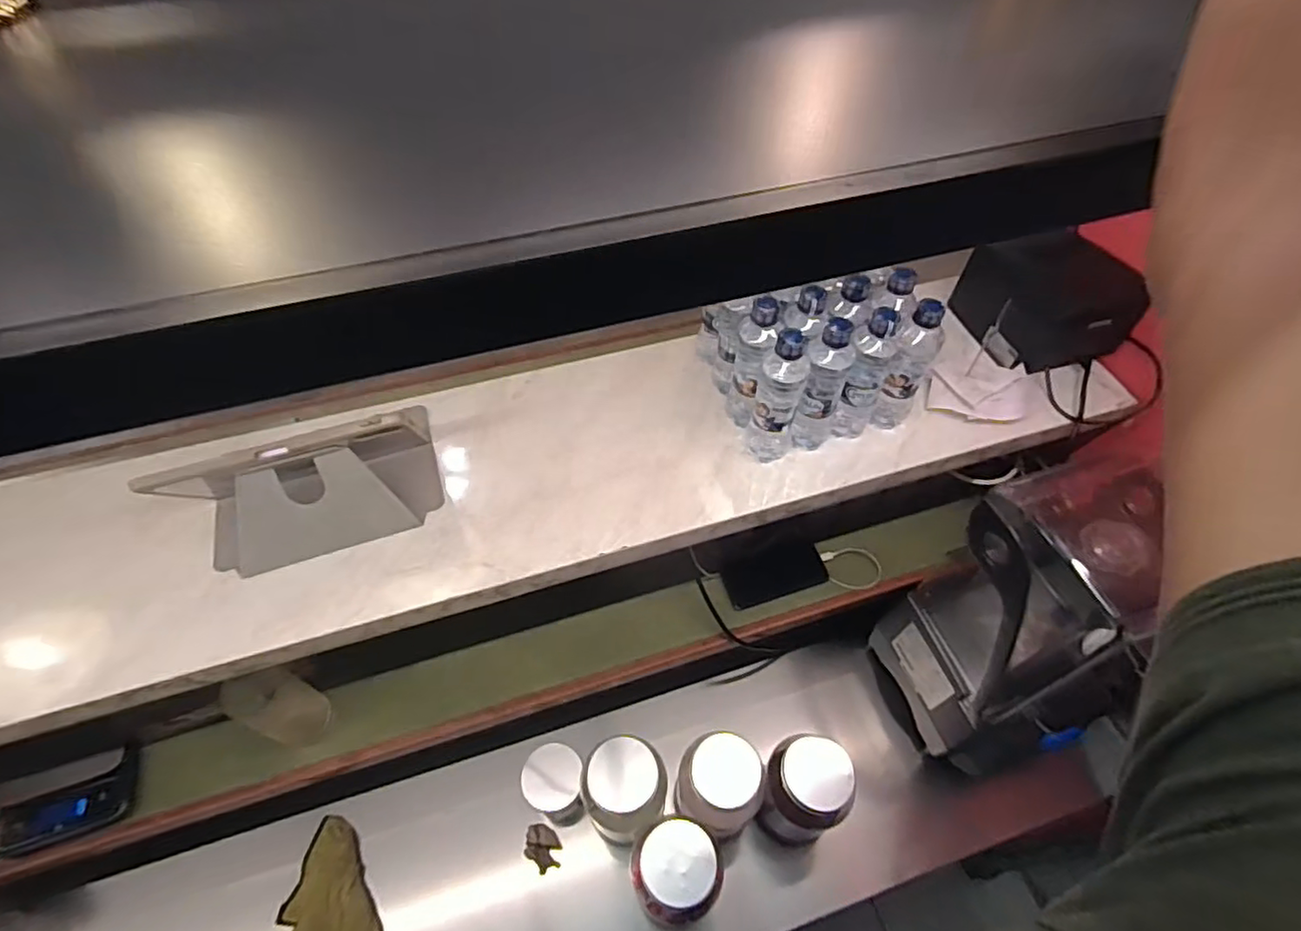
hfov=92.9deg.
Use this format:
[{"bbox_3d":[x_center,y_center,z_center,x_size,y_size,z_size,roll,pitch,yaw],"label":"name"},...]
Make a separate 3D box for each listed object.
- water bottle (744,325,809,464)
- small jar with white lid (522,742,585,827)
[{"bbox_3d":[0.150,-0.075,0.728,0.056,0.179,0.052,17,56,11],"label":"water bottle"},{"bbox_3d":[-0.144,0.480,0.927,0.088,0.114,0.093,-3,54,-2],"label":"small jar with white lid"}]

